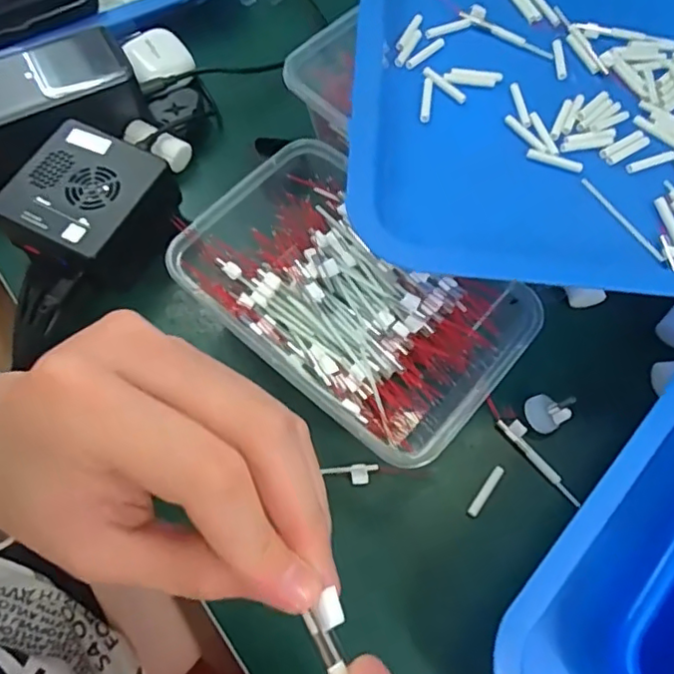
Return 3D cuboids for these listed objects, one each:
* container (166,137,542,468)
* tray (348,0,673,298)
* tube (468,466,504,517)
[{"bbox_3d":[0.010,-0.018,0.330,0.168,0.063,0.113,36,70,13],"label":"container"},{"bbox_3d":[0.153,-0.167,0.348,0.277,0.044,0.334,3,66,0],"label":"tray"},{"bbox_3d":[0.080,0.082,0.319,0.005,0.004,0.031,36,70,13],"label":"tube"}]

